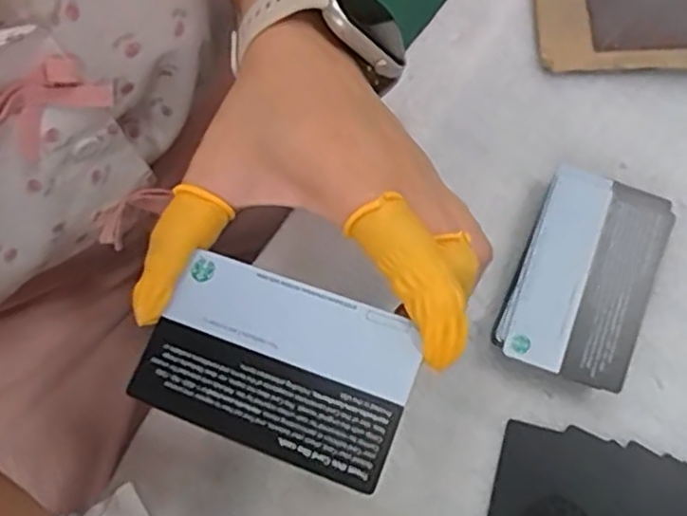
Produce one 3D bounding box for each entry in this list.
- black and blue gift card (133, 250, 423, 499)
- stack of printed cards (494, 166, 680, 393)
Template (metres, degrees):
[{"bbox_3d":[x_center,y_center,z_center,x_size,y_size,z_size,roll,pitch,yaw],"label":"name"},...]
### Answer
[{"bbox_3d":[-0.021,0.033,0.223,0.083,0.004,0.052,18,74,16],"label":"black and blue gift card"},{"bbox_3d":[0.107,0.010,0.320,0.057,0.021,0.089,21,81,5],"label":"stack of printed cards"}]

